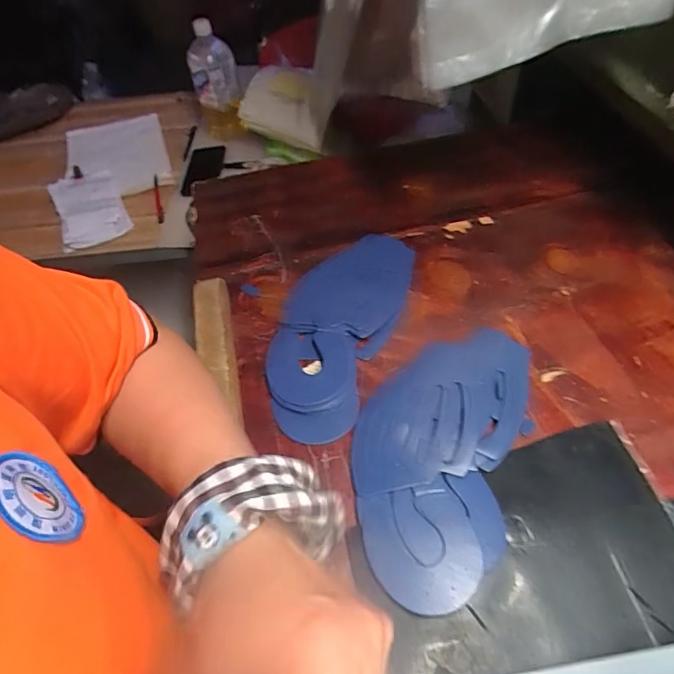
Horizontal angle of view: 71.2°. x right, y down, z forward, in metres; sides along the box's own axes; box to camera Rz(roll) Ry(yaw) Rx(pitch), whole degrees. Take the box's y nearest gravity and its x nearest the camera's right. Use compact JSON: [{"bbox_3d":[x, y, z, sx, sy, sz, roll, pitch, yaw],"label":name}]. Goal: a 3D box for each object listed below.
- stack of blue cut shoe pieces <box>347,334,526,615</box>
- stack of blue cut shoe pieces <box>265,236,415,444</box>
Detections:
[{"bbox_3d":[0.084,0.086,0.395,0.125,0.011,0.247,15,53,16],"label":"stack of blue cut shoe pieces"},{"bbox_3d":[-0.001,-0.019,0.478,0.109,0.015,0.256,16,56,16],"label":"stack of blue cut shoe pieces"}]

